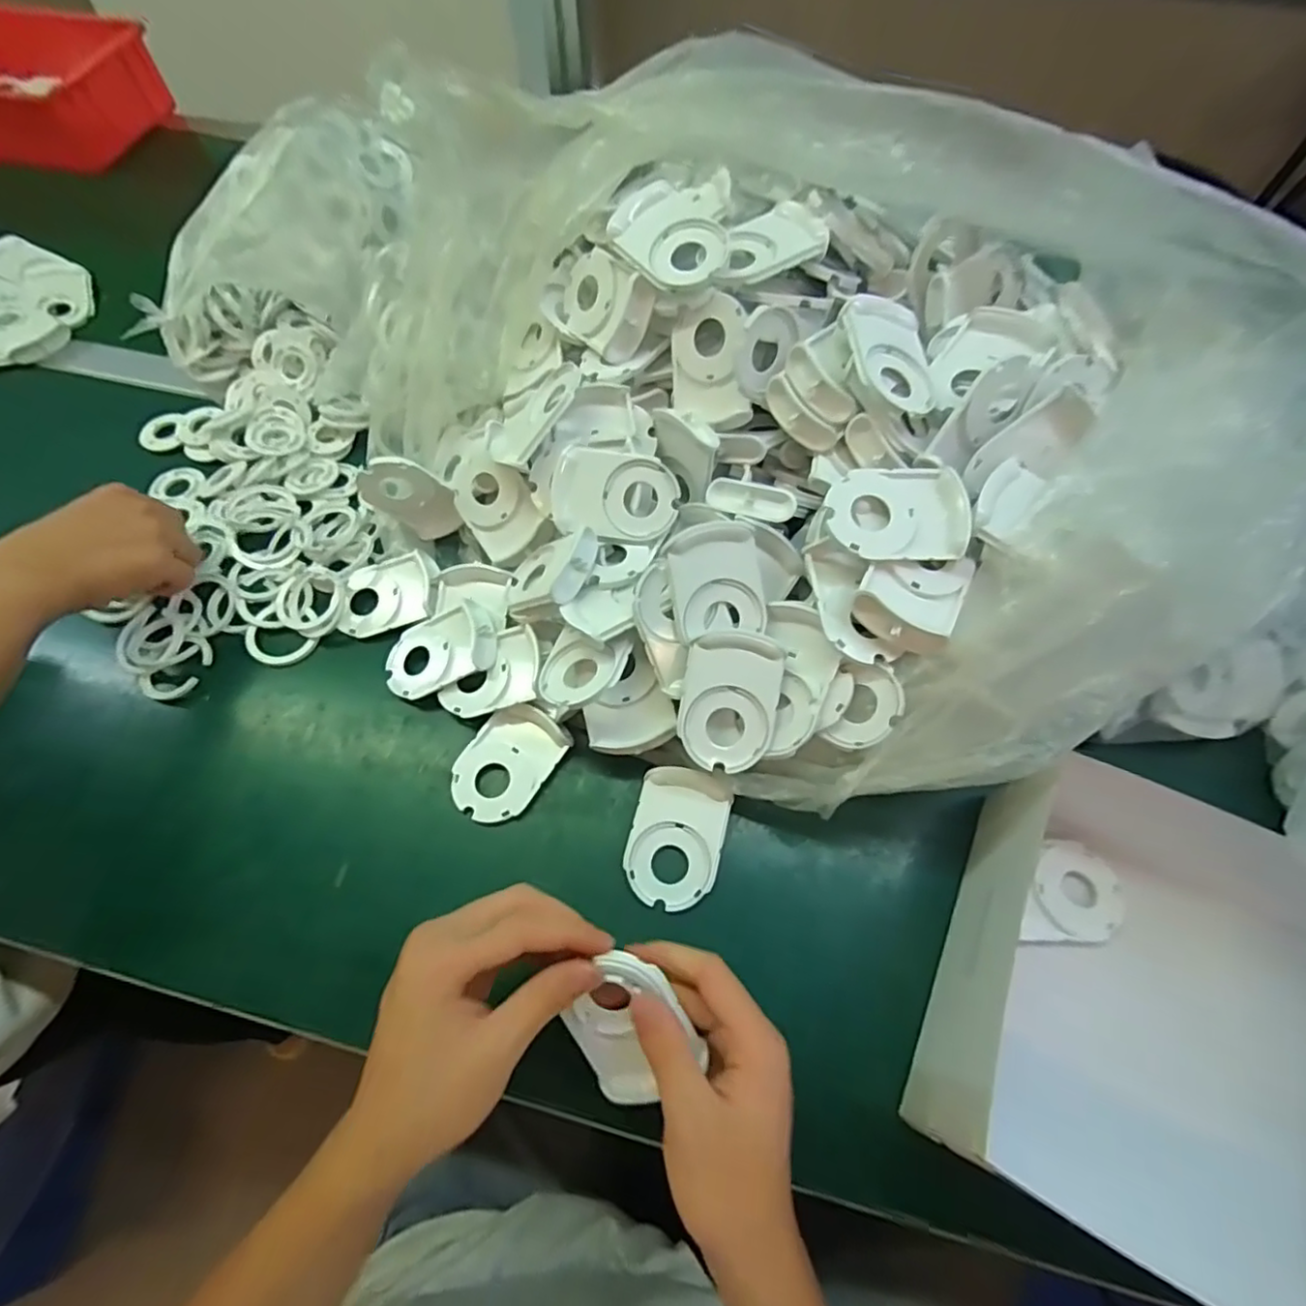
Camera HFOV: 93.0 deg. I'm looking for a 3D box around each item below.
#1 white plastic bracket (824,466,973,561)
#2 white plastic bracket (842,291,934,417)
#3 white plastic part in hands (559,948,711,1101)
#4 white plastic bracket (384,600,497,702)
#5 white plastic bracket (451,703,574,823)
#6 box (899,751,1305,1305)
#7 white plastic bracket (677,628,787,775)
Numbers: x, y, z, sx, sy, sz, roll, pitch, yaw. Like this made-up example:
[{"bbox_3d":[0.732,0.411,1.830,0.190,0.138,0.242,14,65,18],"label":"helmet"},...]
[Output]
[{"bbox_3d":[0.140,-0.082,0.358,0.078,0.017,0.057,2,62,0],"label":"white plastic bracket"},{"bbox_3d":[0.147,-0.186,0.386,0.061,0.012,0.073,15,70,-20],"label":"white plastic bracket"},{"bbox_3d":[-0.011,0.181,0.299,0.057,0.087,0.007,-21,17,8],"label":"white plastic part in hands"},{"bbox_3d":[-0.152,0.001,0.444,0.082,0.022,0.055,-23,64,10],"label":"white plastic bracket"},{"bbox_3d":[-0.098,0.072,0.413,0.058,0.023,0.077,32,64,16],"label":"white plastic bracket"},{"bbox_3d":[0.264,0.187,0.311,0.206,0.095,0.197,25,62,12],"label":"box"},{"bbox_3d":[0.046,0.028,0.379,0.057,0.020,0.082,11,96,-1],"label":"white plastic bracket"}]

